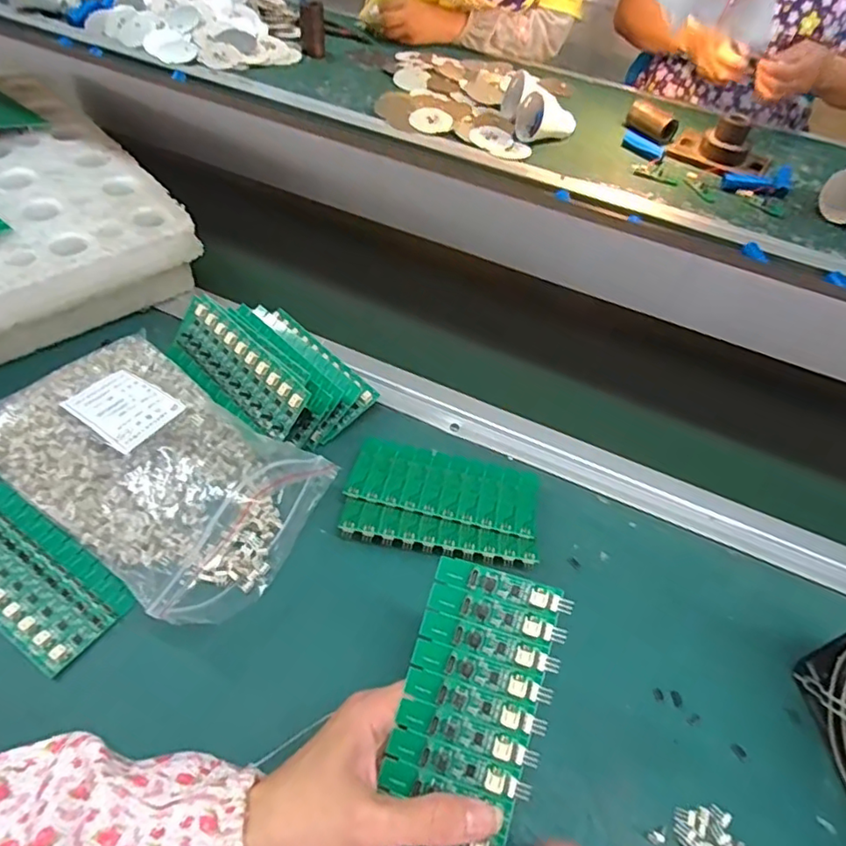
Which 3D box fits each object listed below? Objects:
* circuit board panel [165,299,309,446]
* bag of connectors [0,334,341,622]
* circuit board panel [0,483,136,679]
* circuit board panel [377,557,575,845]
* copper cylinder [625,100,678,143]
[{"bbox_3d":[-0.146,-0.041,0.450,0.140,0.008,0.056,37,100,24],"label":"circuit board panel"},{"bbox_3d":[-0.190,0.020,0.403,0.238,0.049,0.142,31,54,19],"label":"bag of connectors"},{"bbox_3d":[-0.252,0.091,0.364,0.138,0.006,0.060,30,54,18],"label":"circuit board panel"},{"bbox_3d":[0.023,0.140,0.276,0.066,0.004,0.136,14,76,12],"label":"circuit board panel"},{"bbox_3d":[0.348,-0.459,0.884,0.030,0.028,0.082,-32,60,-28],"label":"copper cylinder"}]

